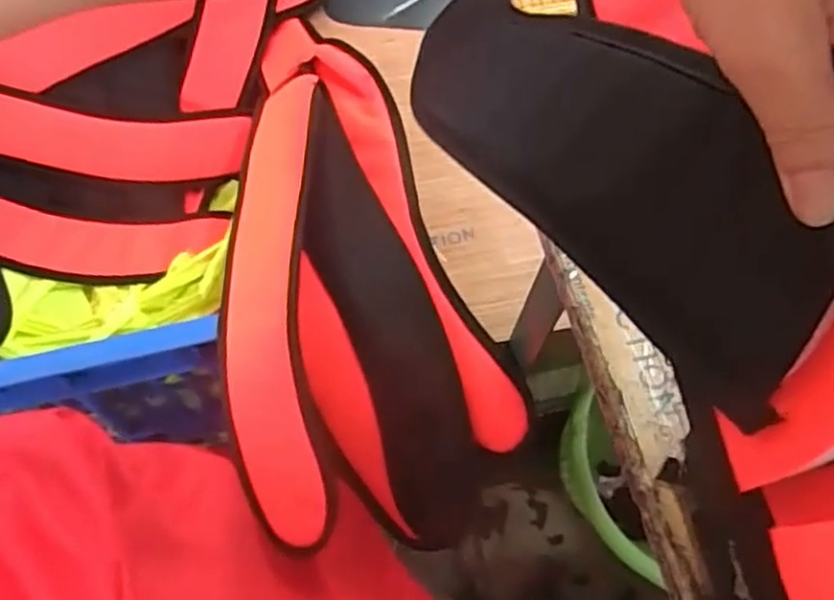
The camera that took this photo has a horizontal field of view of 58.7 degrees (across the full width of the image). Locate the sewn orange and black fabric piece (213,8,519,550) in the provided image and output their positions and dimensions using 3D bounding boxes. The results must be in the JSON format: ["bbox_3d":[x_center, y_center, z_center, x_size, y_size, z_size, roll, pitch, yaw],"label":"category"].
[{"bbox_3d":[-0.076,-0.039,0.663,0.208,0.088,0.494,-13,63,-5],"label":"sewn orange and black fabric piece"}]

